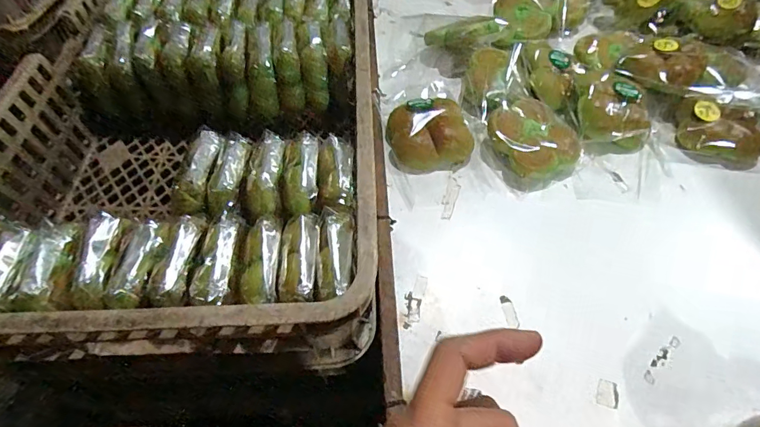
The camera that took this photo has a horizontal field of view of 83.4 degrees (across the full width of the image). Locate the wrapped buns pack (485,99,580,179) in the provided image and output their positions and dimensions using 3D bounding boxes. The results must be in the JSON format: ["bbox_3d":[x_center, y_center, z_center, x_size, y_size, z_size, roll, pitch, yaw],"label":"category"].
[{"bbox_3d":[0.209,-0.101,0.582,0.103,0.045,0.110,-22,57,-14],"label":"wrapped buns pack"}]

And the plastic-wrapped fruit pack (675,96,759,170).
[{"bbox_3d":[0.473,-0.110,0.591,0.113,0.045,0.088,18,57,13],"label":"plastic-wrapped fruit pack"}]

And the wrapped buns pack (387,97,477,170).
[{"bbox_3d":[0.069,-0.109,0.590,0.113,0.044,0.101,-15,56,-9],"label":"wrapped buns pack"}]

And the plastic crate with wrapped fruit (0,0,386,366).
[{"bbox_3d":[-0.213,-0.122,0.554,0.423,0.132,0.608,0,55,1],"label":"plastic crate with wrapped fruit"}]

